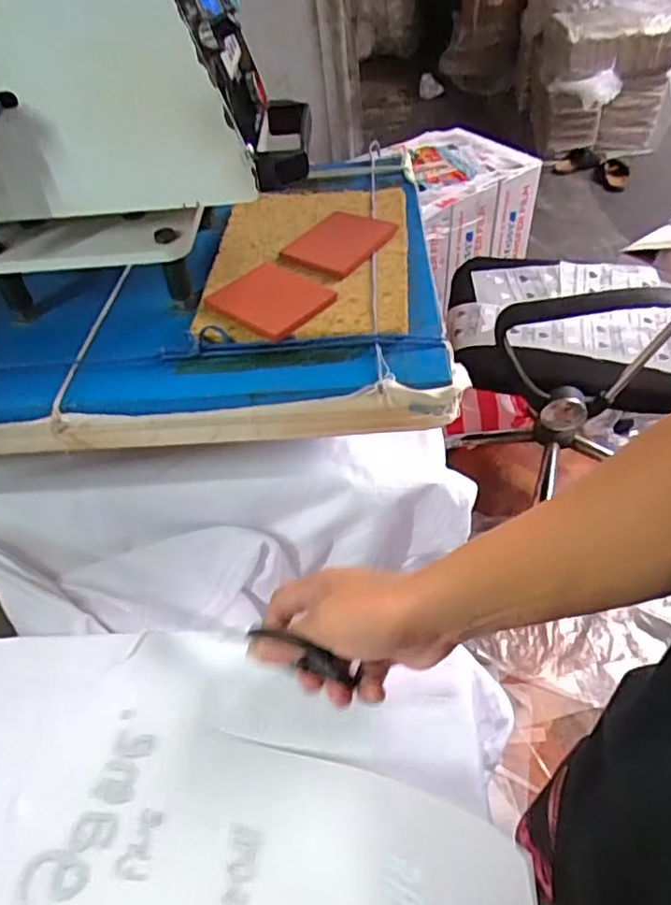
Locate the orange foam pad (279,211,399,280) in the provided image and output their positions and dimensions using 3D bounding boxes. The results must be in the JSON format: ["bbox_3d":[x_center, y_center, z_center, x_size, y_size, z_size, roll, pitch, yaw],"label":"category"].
[{"bbox_3d":[0.003,-0.200,0.579,0.081,0.009,0.101,27,56,28],"label":"orange foam pad"}]

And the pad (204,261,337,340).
[{"bbox_3d":[-0.056,-0.131,0.523,0.090,0.007,0.079,32,58,31],"label":"pad"}]

